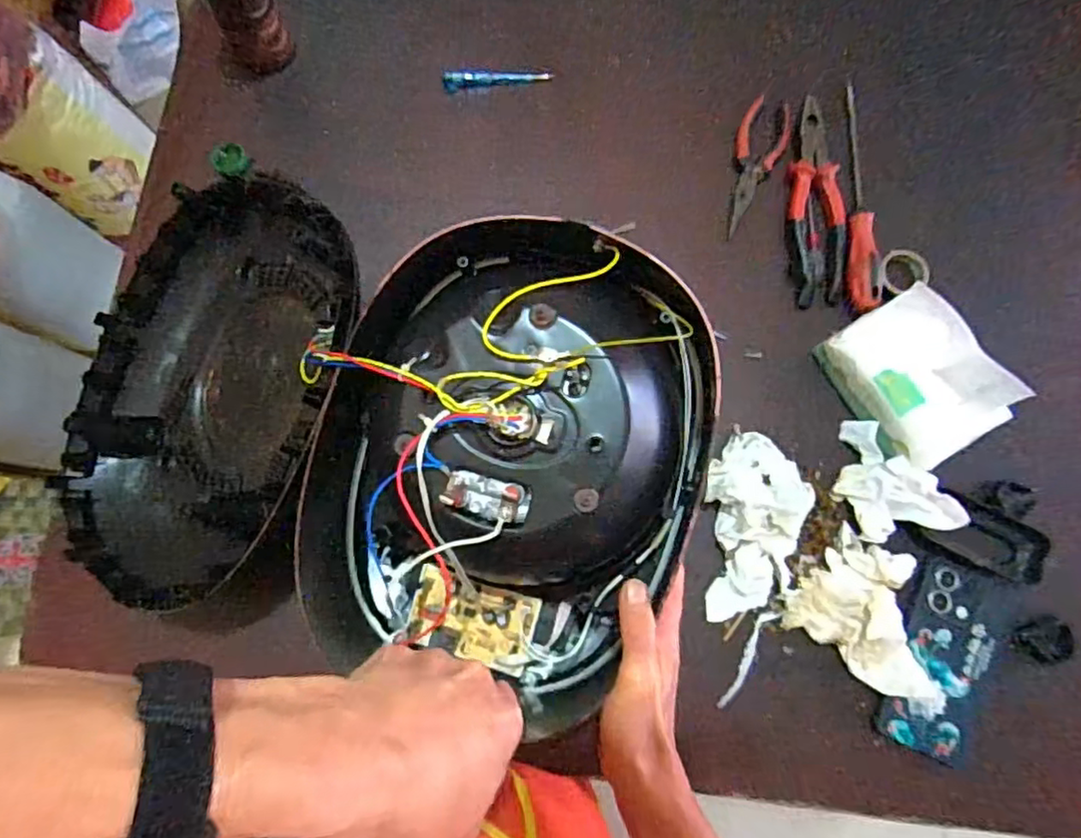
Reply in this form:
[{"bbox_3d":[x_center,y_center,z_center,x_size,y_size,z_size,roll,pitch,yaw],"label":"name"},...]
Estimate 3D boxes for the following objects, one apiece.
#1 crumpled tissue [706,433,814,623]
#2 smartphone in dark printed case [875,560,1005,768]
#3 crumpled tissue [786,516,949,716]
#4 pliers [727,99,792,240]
[{"bbox_3d":[0.193,0.095,0.562,0.090,0.034,0.160,4,80,0],"label":"crumpled tissue"},{"bbox_3d":[0.346,0.205,0.544,0.078,0.009,0.159,18,80,2],"label":"smartphone in dark printed case"},{"bbox_3d":[0.295,0.168,0.537,0.148,0.025,0.106,35,81,5],"label":"crumpled tissue"},{"bbox_3d":[0.211,-0.251,0.631,0.046,0.013,0.146,20,80,2],"label":"pliers"}]

